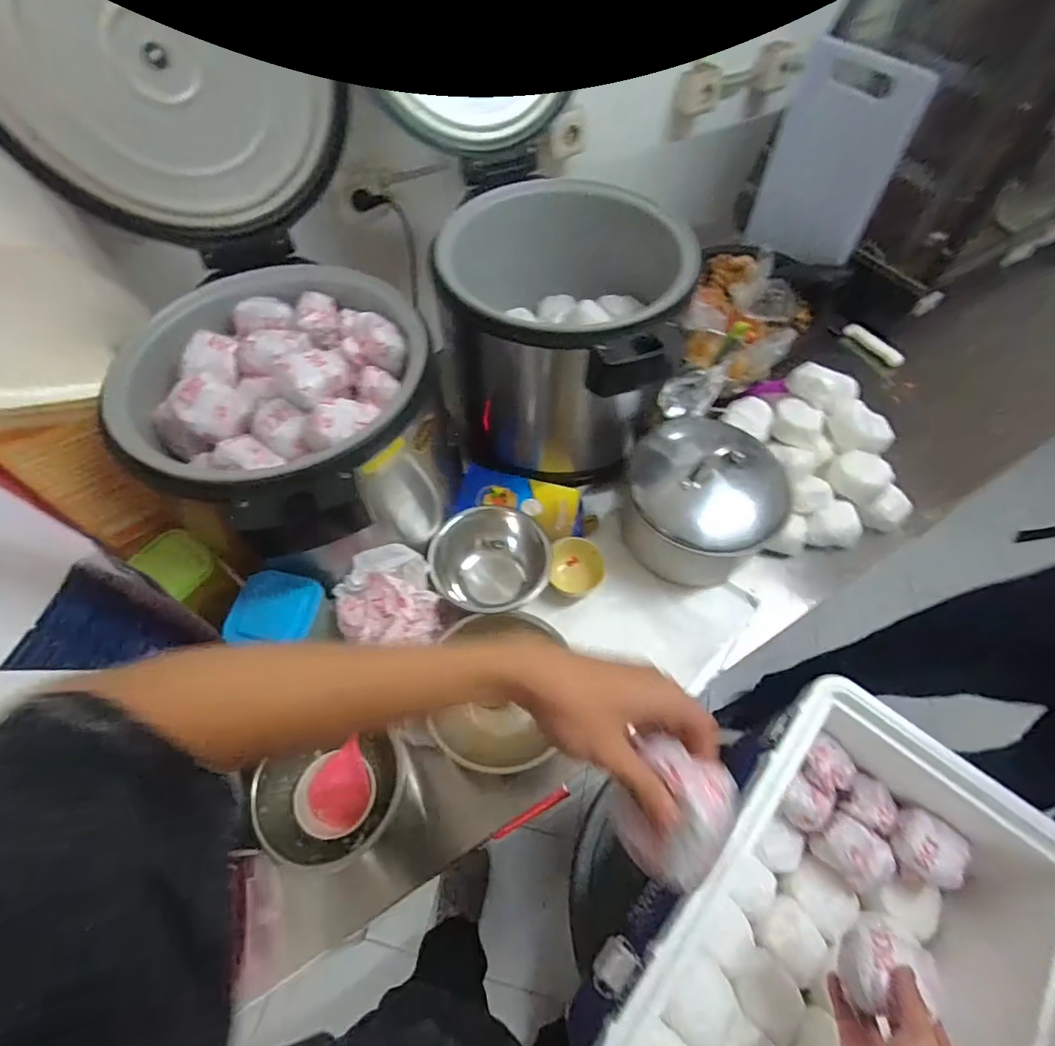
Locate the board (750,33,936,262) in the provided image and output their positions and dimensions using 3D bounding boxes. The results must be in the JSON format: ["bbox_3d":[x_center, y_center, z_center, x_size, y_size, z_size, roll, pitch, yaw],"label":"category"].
[{"bbox_3d":[0.571,-0.681,1.006,0.014,0.336,0.273,-21,56,-17],"label":"board"}]

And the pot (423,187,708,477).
[{"bbox_3d":[0.050,-0.290,0.841,0.342,0.293,0.359,0,58,0],"label":"pot"}]

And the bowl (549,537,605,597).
[{"bbox_3d":[0.077,0.068,0.792,0.070,0.047,0.083,-1,58,0],"label":"bowl"}]

